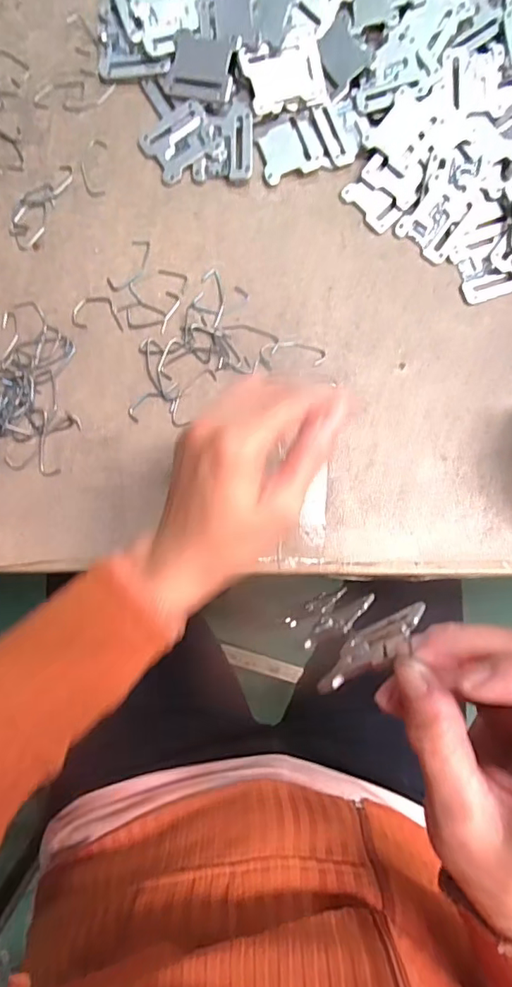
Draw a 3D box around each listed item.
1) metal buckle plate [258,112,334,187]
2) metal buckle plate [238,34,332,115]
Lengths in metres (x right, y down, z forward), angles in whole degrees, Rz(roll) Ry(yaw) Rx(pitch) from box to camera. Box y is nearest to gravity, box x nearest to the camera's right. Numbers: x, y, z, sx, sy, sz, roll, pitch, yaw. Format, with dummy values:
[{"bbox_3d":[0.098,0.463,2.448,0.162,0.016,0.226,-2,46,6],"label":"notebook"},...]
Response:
[{"bbox_3d":[0.026,-0.257,0.380,0.047,0.006,0.042,-19,85,-5],"label":"metal buckle plate"},{"bbox_3d":[0.022,-0.300,0.369,0.056,0.004,0.041,-19,104,-5],"label":"metal buckle plate"}]

